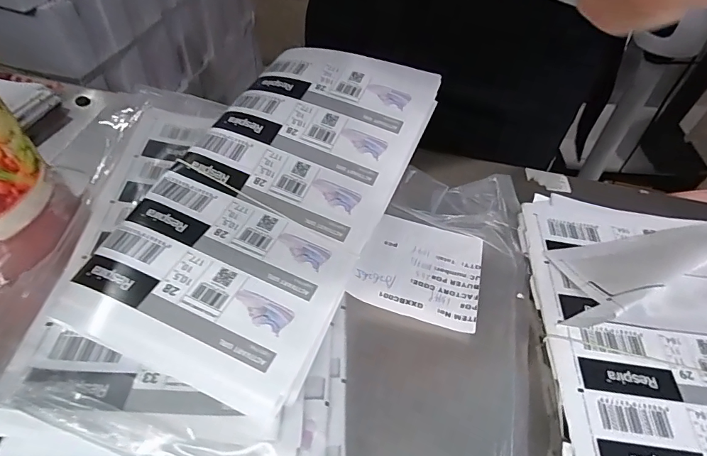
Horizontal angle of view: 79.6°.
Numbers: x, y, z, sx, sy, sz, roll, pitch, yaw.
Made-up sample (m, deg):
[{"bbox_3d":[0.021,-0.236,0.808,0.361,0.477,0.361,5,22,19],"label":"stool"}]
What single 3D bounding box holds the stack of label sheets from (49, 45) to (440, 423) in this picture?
[{"bbox_3d":[-0.048,-0.029,0.263,0.137,0.017,0.240,21,61,11],"label":"stack of label sheets"}]

